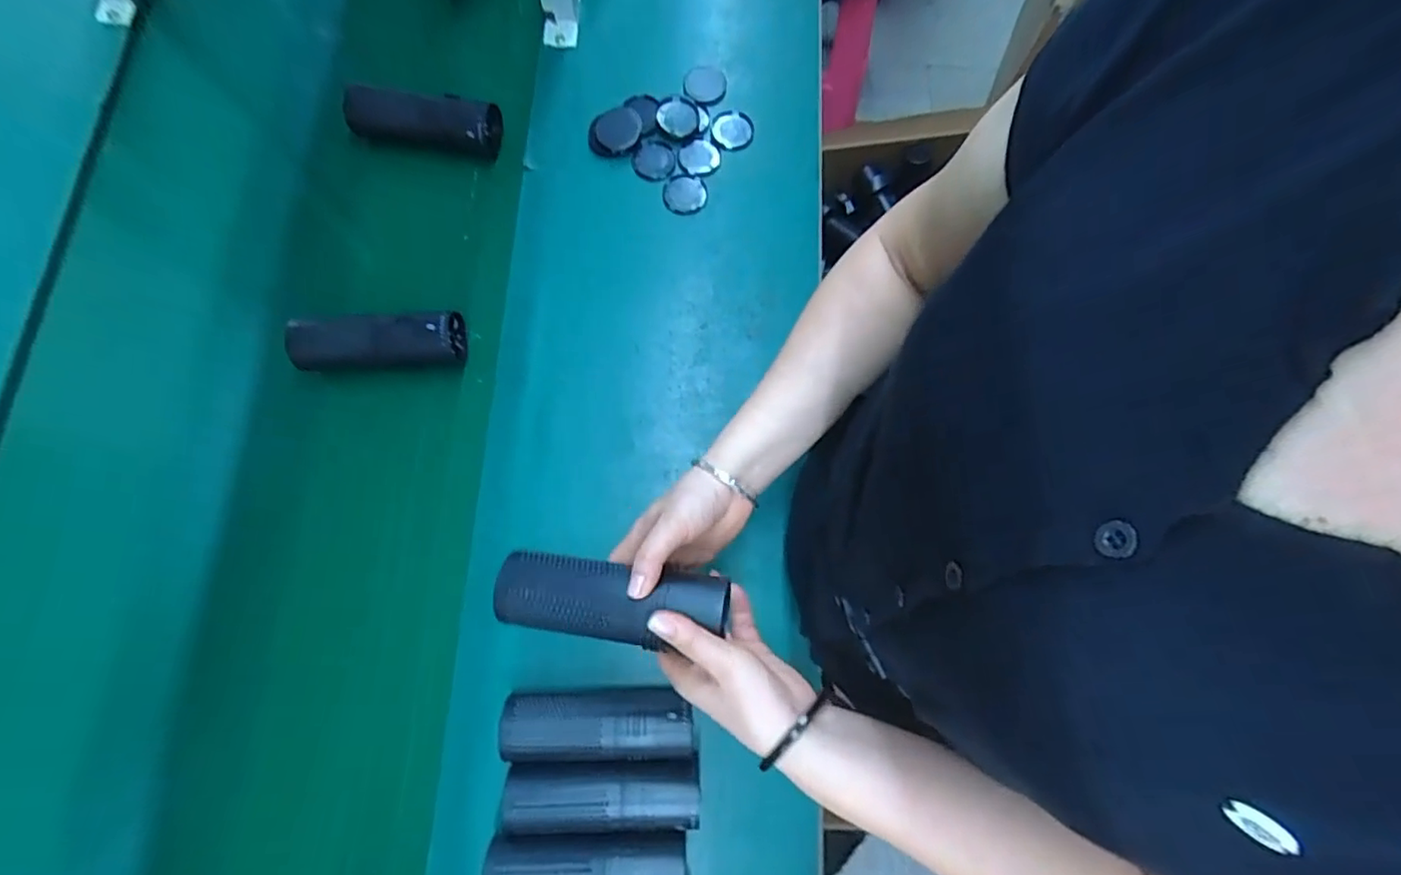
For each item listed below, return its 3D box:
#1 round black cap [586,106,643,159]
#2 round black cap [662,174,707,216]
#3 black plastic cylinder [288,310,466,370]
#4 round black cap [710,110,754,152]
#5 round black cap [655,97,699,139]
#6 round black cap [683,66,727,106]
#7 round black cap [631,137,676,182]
[{"bbox_3d":[-0.100,-0.353,0.697,0.061,0.026,0.053,-11,76,-5],"label":"round black cap"},{"bbox_3d":[-0.017,-0.278,0.685,0.049,0.005,0.050,0,75,-2],"label":"round black cap"},{"bbox_3d":[-0.330,-0.098,0.613,0.164,0.048,0.046,-6,75,-3],"label":"black plastic cylinder"},{"bbox_3d":[0.039,-0.360,0.705,0.052,0.015,0.046,-26,77,-9],"label":"round black cap"},{"bbox_3d":[-0.028,-0.373,0.701,0.052,0.007,0.052,1,86,-16],"label":"round black cap"},{"bbox_3d":[0.005,-0.427,0.723,0.051,0.009,0.055,0,75,-2],"label":"round black cap"},{"bbox_3d":[-0.055,-0.323,0.700,0.049,0.013,0.051,0,75,-2],"label":"round black cap"}]

